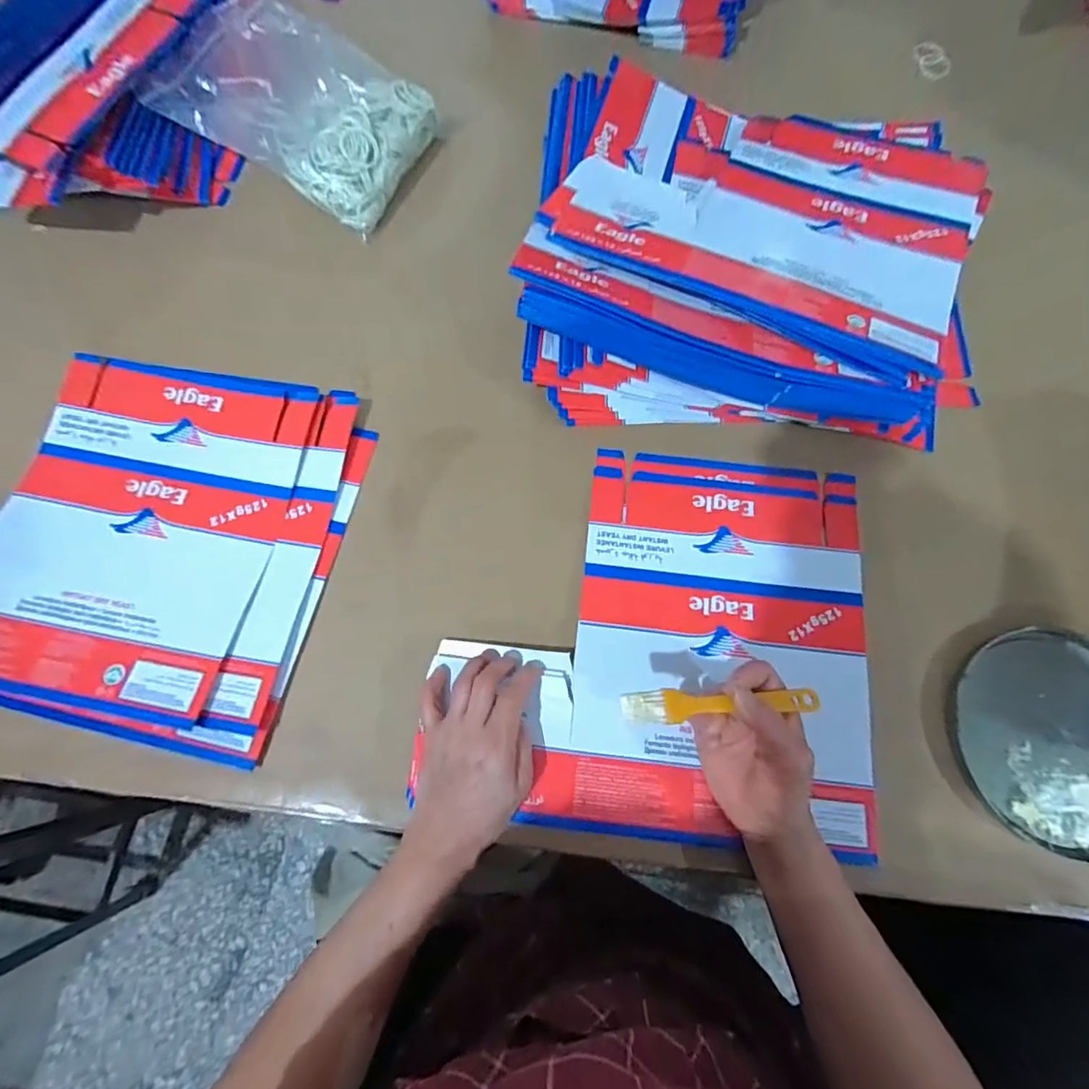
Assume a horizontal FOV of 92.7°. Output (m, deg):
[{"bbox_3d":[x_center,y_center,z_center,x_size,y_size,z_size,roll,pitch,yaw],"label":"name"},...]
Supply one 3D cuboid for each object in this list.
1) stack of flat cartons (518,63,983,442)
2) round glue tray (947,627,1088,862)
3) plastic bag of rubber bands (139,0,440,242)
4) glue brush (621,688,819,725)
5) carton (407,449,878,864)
[{"bbox_3d":[0.204,-0.292,0.508,0.441,0.099,0.397,8,74,1],"label":"stack of flat cartons"},{"bbox_3d":[0.415,0.154,0.413,0.166,0.024,0.167,0,74,-1],"label":"round glue tray"},{"bbox_3d":[-0.245,-0.452,0.546,0.237,0.076,0.198,23,74,6],"label":"plastic bag of rubber bands"},{"bbox_3d":[0.119,0.106,0.347,0.140,0.008,0.020,1,67,-13],"label":"glue brush"},{"bbox_3d":[0.097,0.068,0.431,0.335,0.012,0.308,7,73,0],"label":"carton"}]

